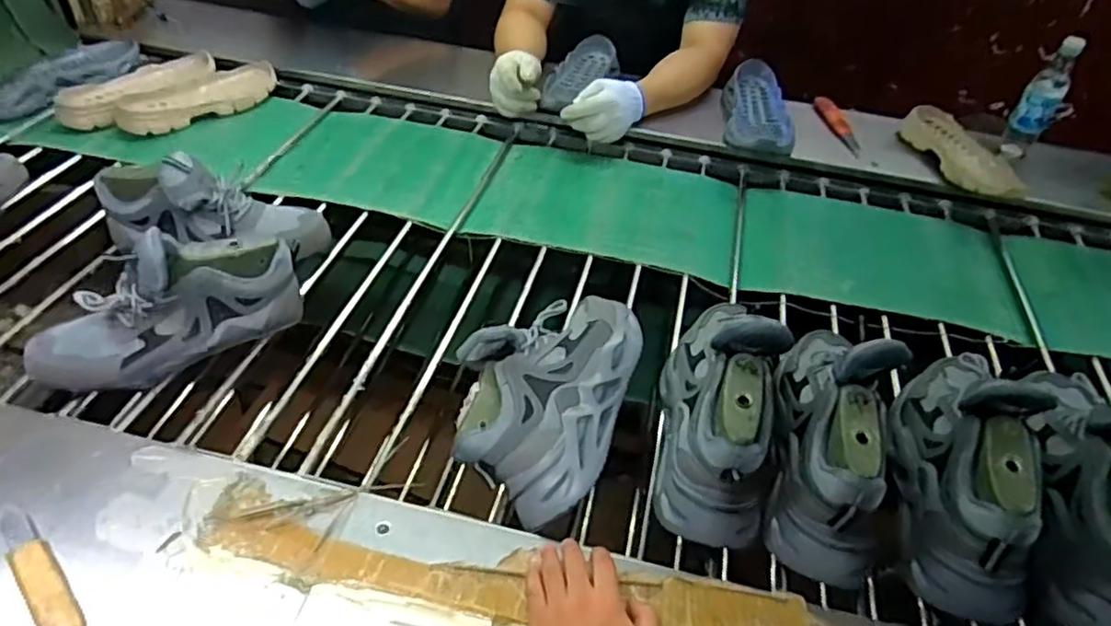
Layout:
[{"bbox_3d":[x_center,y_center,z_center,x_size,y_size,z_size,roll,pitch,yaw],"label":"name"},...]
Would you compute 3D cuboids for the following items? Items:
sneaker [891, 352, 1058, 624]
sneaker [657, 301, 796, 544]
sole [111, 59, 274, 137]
[{"bbox_3d":[0.409,0.131,0.677,0.090,0.147,0.286,13,43,9],"label":"sneaker"},{"bbox_3d":[0.171,0.078,0.705,0.099,0.143,0.281,9,42,5],"label":"sneaker"},{"bbox_3d":[-0.653,-0.399,1.252,0.104,0.057,0.294,34,50,29],"label":"sole"}]

